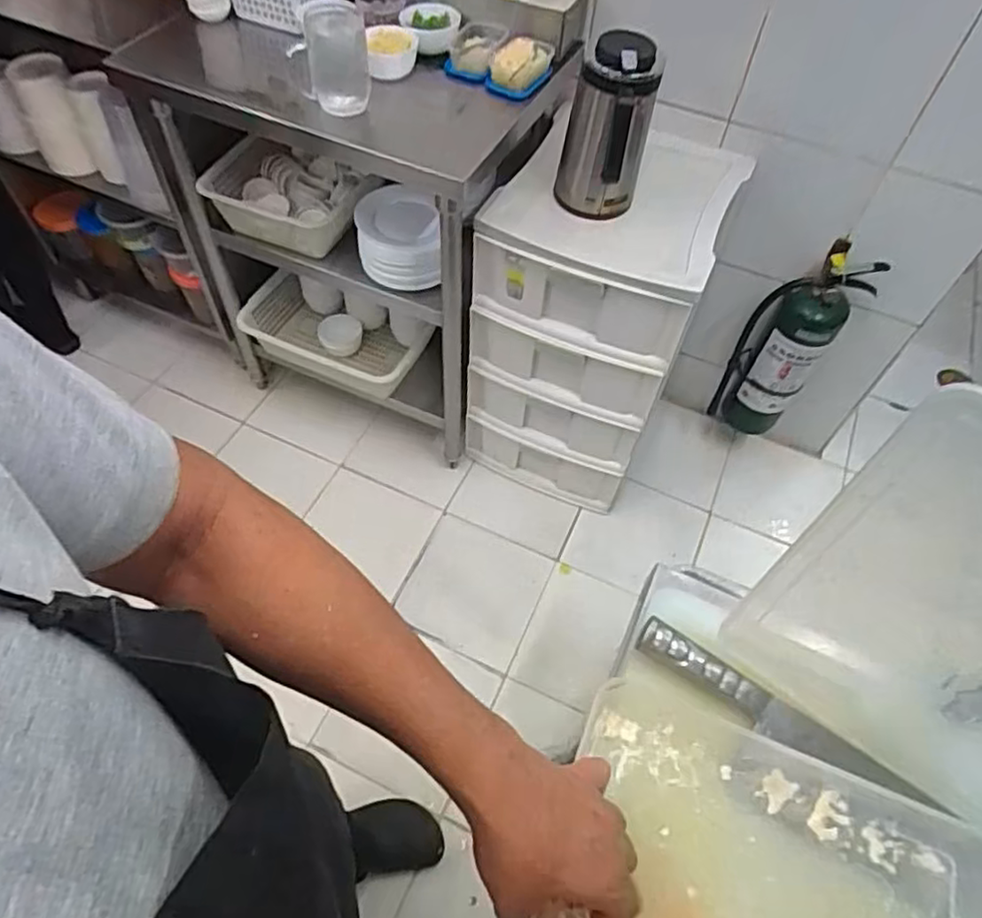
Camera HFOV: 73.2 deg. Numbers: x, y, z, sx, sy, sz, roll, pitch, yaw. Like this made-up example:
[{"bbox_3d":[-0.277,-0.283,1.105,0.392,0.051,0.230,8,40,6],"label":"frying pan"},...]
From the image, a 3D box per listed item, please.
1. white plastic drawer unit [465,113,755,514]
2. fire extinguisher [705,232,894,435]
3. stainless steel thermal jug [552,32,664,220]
[{"bbox_3d":[0.206,-0.276,1.445,0.388,0.697,0.388,23,58,12],"label":"white plastic drawer unit"},{"bbox_3d":[0.650,-0.239,1.489,0.175,0.495,0.131,29,59,15],"label":"fire extinguisher"},{"bbox_3d":[0.184,-0.529,1.062,0.134,0.261,0.122,12,56,5],"label":"stainless steel thermal jug"}]

